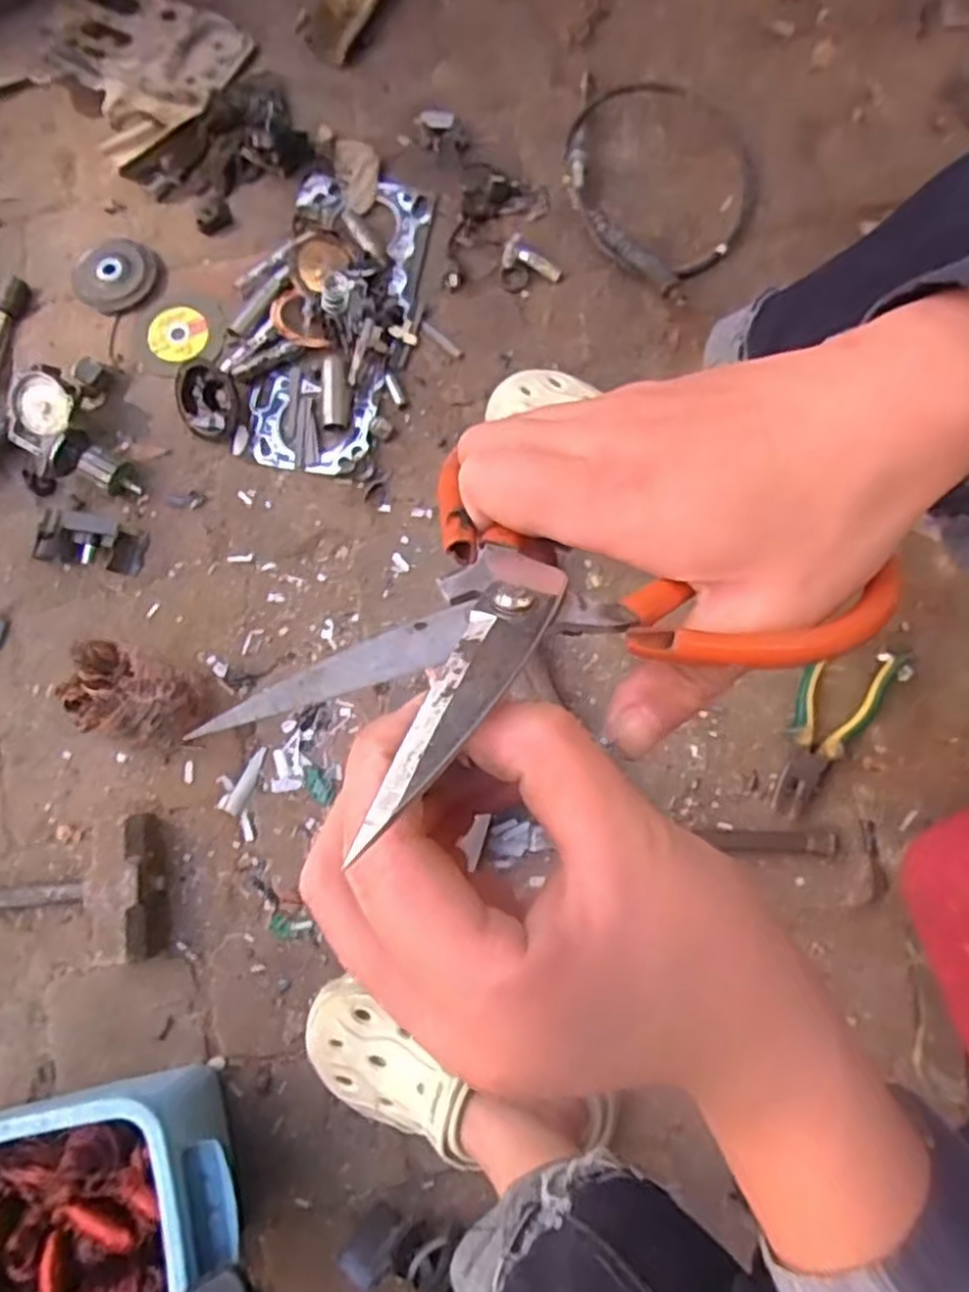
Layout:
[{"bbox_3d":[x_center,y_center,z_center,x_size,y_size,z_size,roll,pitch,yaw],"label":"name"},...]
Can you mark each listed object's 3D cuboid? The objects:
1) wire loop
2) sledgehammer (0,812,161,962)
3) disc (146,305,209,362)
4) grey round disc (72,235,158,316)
[{"bbox_3d":[0.187,-0.483,0.794,0.196,0.026,0.211,0,90,-1],"label":"wire loop"},{"bbox_3d":[-0.499,0.236,0.679,0.422,0.061,0.122,-7,79,1],"label":"sledgehammer"},{"bbox_3d":[-0.320,-0.325,0.793,0.055,0.006,0.061,17,85,-5],"label":"disc"},{"bbox_3d":[-0.408,-0.408,0.837,0.088,0.016,0.084,0,90,5],"label":"grey round disc"}]

